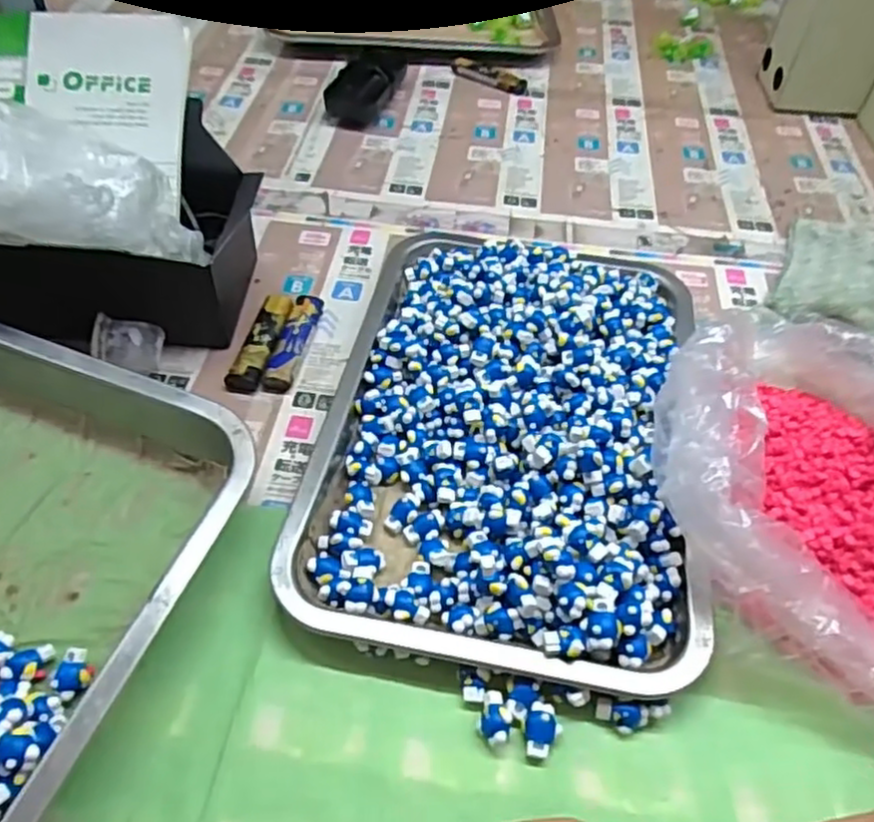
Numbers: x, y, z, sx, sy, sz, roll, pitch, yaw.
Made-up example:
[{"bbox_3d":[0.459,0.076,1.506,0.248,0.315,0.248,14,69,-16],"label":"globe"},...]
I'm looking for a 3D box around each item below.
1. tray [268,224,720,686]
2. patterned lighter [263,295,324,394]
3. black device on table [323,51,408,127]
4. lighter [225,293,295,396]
[{"bbox_3d":[0.044,-0.005,0.411,0.205,0.041,0.304,10,50,5],"label":"tray"},{"bbox_3d":[-0.093,-0.046,0.458,0.018,0.012,0.082,9,49,4],"label":"patterned lighter"},{"bbox_3d":[-0.065,-0.308,0.666,0.059,0.034,0.100,8,49,4],"label":"black device on table"},{"bbox_3d":[-0.113,-0.046,0.458,0.023,0.010,0.082,11,50,6],"label":"lighter"}]

